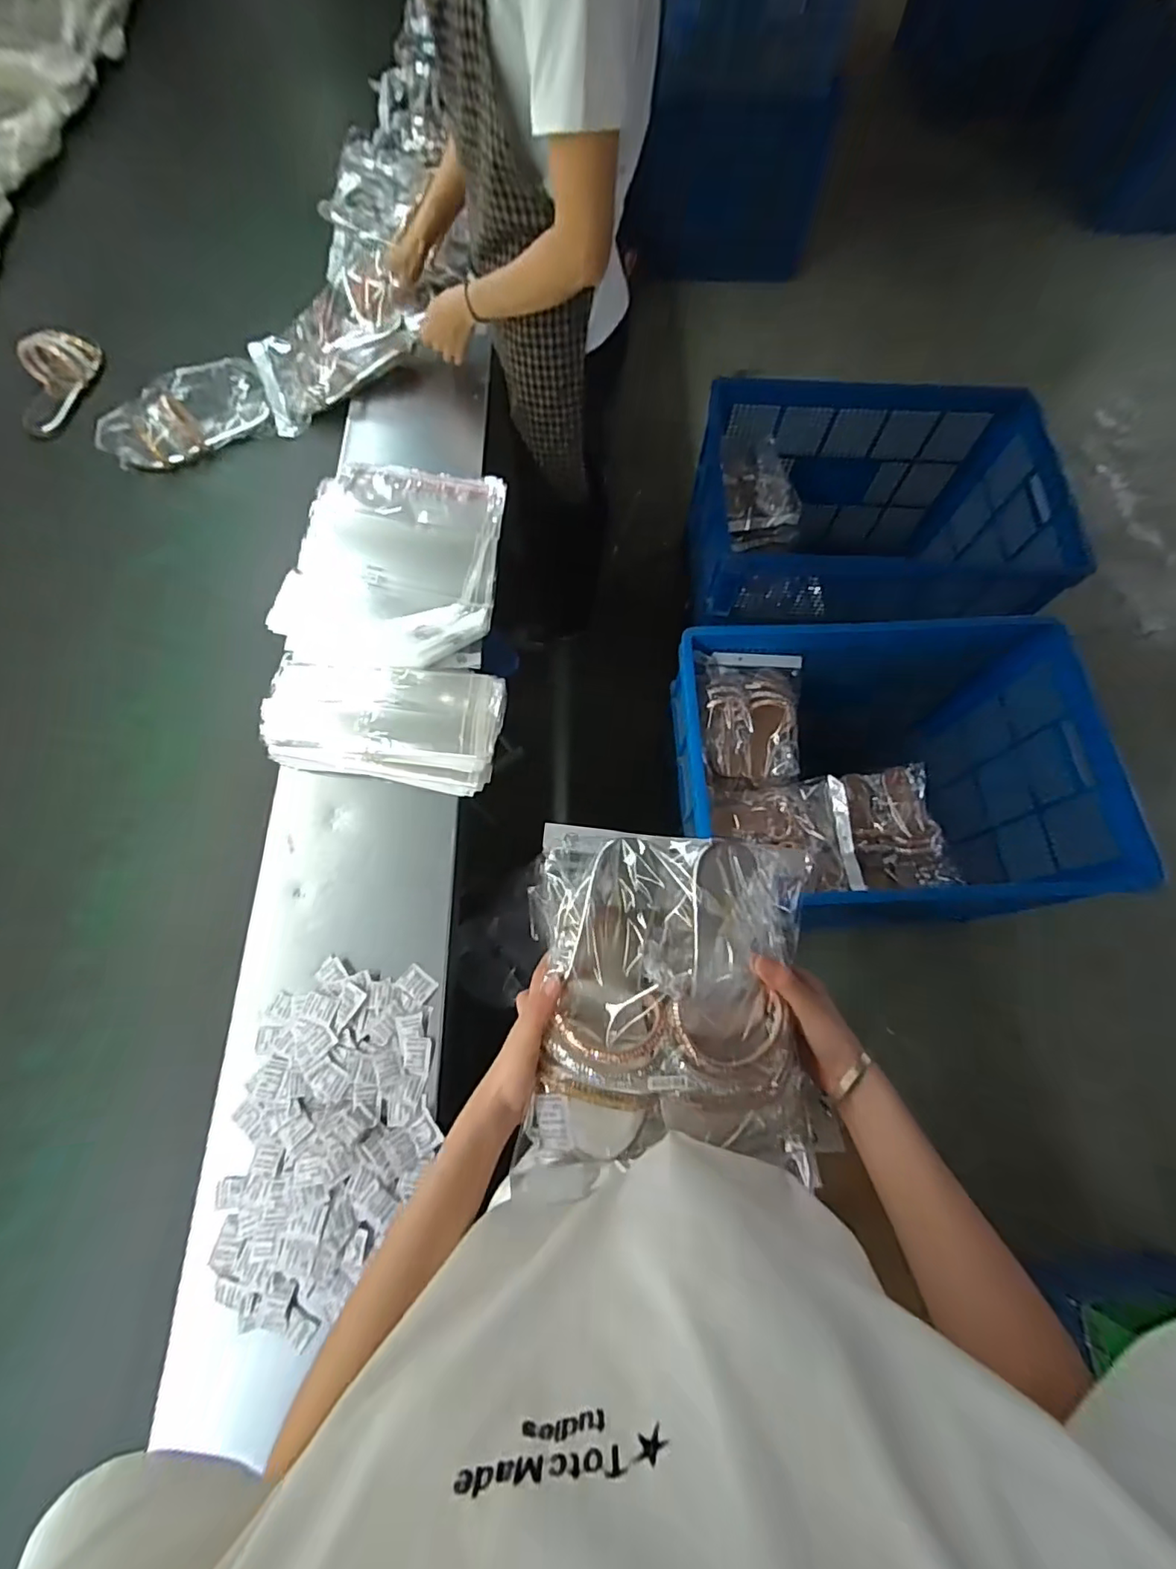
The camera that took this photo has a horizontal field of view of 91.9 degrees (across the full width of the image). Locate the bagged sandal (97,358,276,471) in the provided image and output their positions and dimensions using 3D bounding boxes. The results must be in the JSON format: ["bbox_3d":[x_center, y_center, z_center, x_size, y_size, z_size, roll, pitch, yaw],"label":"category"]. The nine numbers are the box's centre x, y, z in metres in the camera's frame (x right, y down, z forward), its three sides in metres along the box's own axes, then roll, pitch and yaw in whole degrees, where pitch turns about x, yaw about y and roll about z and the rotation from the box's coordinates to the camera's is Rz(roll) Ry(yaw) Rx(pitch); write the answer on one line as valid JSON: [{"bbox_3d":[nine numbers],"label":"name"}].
[{"bbox_3d":[-0.671,-0.615,0.950,0.264,0.067,0.099,-27,72,-10],"label":"bagged sandal"}]

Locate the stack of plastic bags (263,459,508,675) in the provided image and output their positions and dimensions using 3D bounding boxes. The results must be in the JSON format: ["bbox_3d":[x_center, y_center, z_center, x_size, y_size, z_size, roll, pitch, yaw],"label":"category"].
[{"bbox_3d":[-0.287,-0.344,0.865,0.305,0.042,0.379,7,70,2],"label":"stack of plastic bags"}]

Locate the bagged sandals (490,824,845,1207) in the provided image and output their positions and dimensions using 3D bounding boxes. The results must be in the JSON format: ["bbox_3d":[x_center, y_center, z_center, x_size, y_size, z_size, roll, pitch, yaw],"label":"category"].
[{"bbox_3d":[0.079,0.176,0.474,0.254,0.079,0.264,2,70,0],"label":"bagged sandals"}]

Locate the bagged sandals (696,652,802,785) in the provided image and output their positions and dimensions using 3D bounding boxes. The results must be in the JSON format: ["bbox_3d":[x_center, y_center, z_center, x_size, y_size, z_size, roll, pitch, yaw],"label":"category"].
[{"bbox_3d":[0.326,-0.149,1.140,0.219,0.065,0.282,5,70,1],"label":"bagged sandals"}]

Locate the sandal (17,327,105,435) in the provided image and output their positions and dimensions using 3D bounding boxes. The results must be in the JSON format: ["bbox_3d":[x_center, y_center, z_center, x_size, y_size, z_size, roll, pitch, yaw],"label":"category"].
[{"bbox_3d":[-0.933,-0.699,0.982,0.102,0.077,0.208,14,83,4],"label":"sandal"}]

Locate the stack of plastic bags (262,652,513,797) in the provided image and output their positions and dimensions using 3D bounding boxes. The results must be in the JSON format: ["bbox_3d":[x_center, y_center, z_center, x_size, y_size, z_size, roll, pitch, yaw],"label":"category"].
[{"bbox_3d":[-0.271,-0.090,0.768,0.305,0.054,0.173,8,70,2],"label":"stack of plastic bags"}]

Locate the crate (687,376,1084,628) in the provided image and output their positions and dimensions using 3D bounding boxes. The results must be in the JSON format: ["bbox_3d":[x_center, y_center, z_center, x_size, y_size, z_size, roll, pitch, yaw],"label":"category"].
[{"bbox_3d":[0.705,-0.658,1.543,0.818,0.413,0.647,3,70,0],"label":"crate"}]

